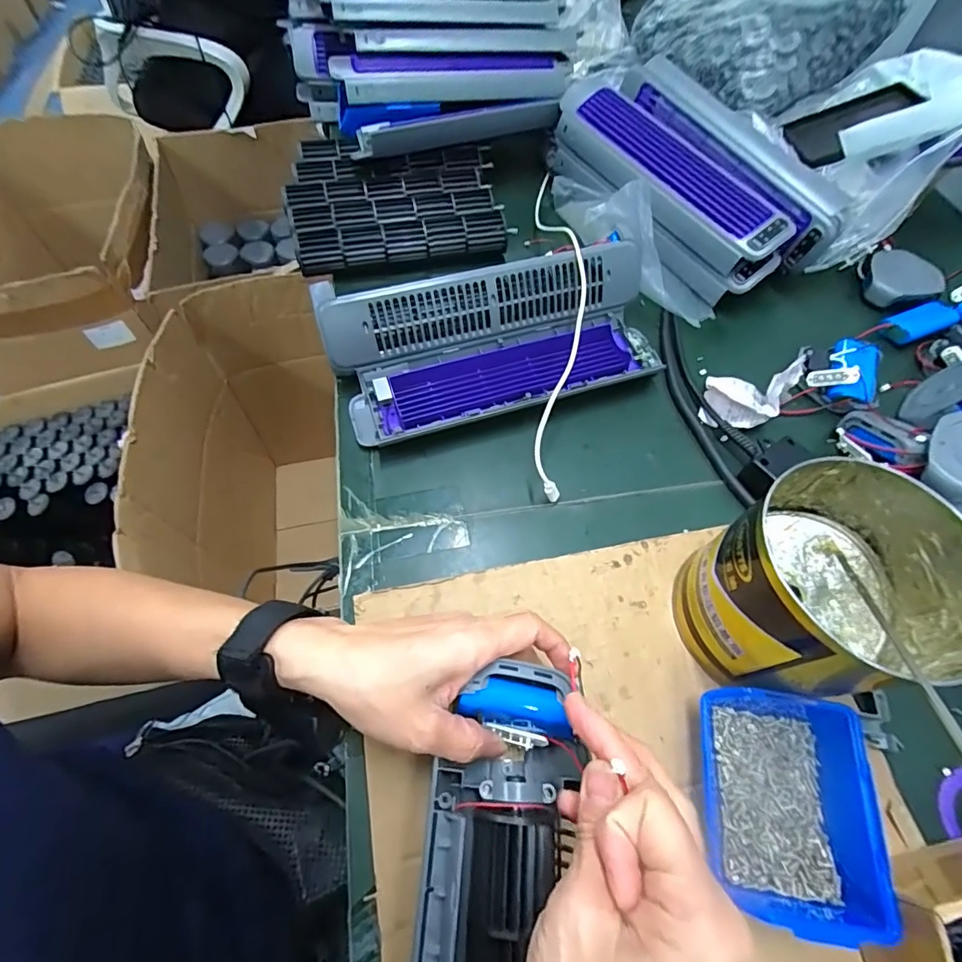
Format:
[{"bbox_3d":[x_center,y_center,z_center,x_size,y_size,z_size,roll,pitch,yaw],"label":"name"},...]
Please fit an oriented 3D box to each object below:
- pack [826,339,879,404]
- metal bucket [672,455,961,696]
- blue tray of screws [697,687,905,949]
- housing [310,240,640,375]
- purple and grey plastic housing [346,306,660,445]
[{"bbox_3d":[0.356,-0.106,0.460,0.038,0.015,0.067,21,63,9],"label":"pack"},{"bbox_3d":[0.203,0.068,0.304,0.123,0.116,0.117,1,61,-1],"label":"metal bucket"},{"bbox_3d":[0.175,0.186,0.282,0.084,0.046,0.112,5,61,1],"label":"blue tray of screws"},{"bbox_3d":[0.002,-0.170,0.455,0.297,0.067,0.042,-15,32,-9],"label":"housing"},{"bbox_3d":[0.027,-0.097,0.451,0.291,0.026,0.078,-16,63,-10],"label":"purple and grey plastic housing"}]

